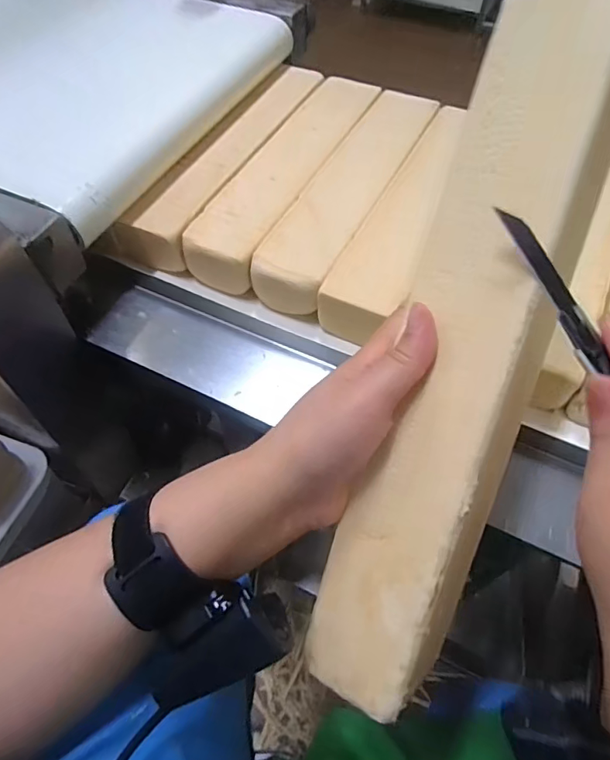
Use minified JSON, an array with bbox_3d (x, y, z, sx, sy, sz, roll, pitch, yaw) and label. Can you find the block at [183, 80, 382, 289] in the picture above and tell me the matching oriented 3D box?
[{"bbox_3d":[-0.014,-0.243,0.582,0.077,0.054,0.354,22,58,13],"label":"block"}]

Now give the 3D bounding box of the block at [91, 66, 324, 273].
[{"bbox_3d":[-0.083,-0.260,0.595,0.078,0.058,0.362,25,59,15],"label":"block"}]

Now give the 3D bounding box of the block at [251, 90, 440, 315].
[{"bbox_3d":[0.057,-0.214,0.562,0.075,0.050,0.359,23,59,14],"label":"block"}]

